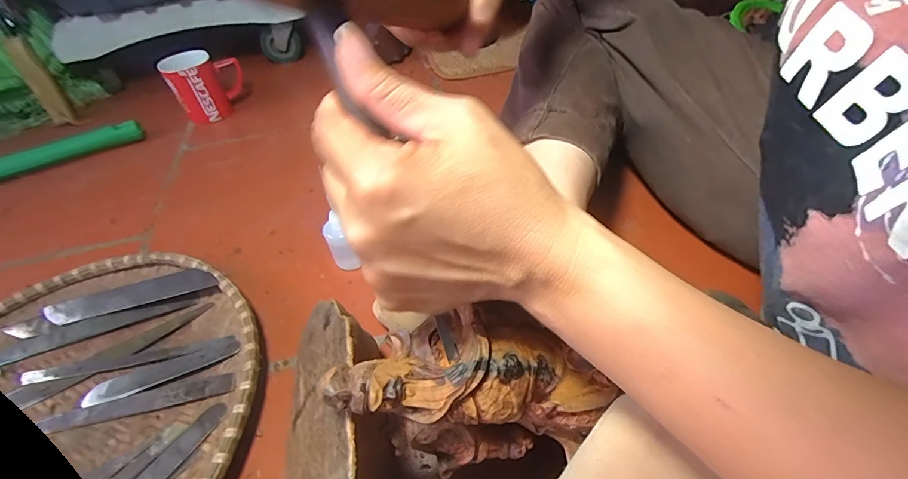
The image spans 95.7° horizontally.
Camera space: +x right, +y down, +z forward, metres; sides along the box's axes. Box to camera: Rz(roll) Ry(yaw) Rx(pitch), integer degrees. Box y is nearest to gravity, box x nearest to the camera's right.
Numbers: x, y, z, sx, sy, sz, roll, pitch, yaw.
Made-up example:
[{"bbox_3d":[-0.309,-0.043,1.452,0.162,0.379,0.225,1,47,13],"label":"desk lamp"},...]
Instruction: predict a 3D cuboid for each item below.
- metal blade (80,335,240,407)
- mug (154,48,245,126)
[{"bbox_3d":[-0.257,0.115,0.363,0.130,0.007,0.021,-19,48,-12],"label":"metal blade"},{"bbox_3d":[-0.400,-0.252,0.674,0.106,0.097,0.067,-25,49,-17],"label":"mug"}]

